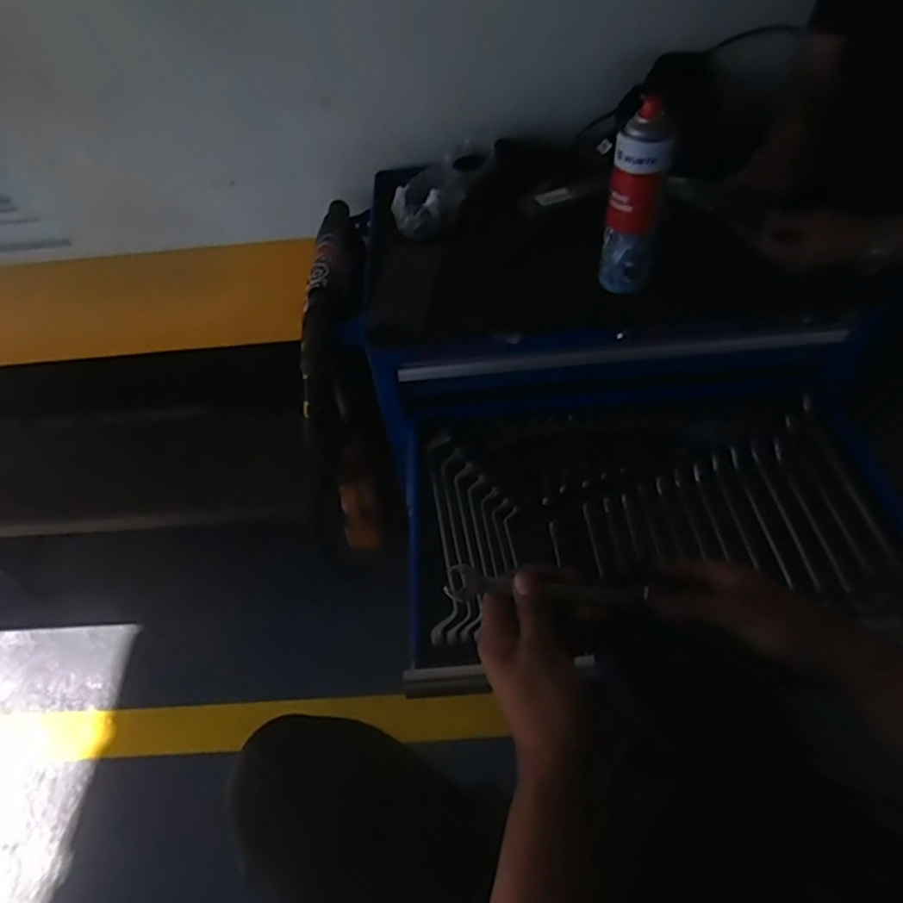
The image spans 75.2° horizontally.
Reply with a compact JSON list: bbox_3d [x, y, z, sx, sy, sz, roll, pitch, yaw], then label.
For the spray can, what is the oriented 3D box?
[{"bbox_3d":[0.232,-0.317,0.743,0.066,0.214,0.073,8,52,13],"label":"spray can"}]

